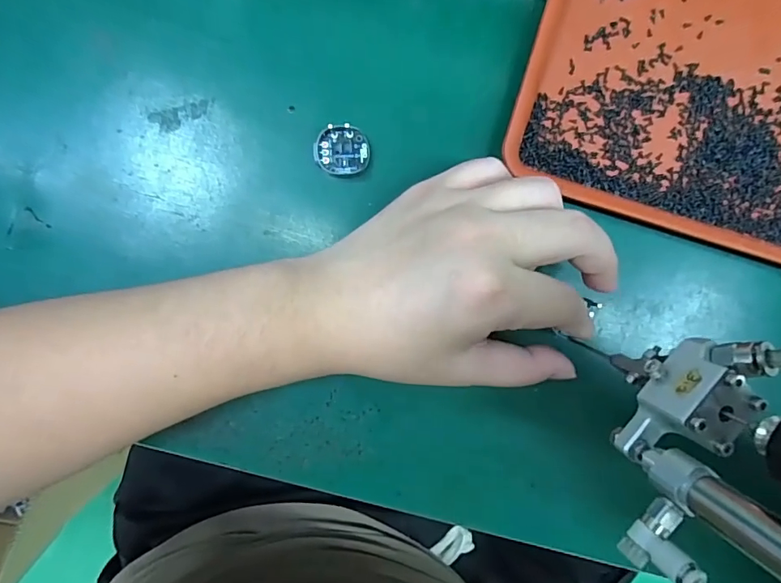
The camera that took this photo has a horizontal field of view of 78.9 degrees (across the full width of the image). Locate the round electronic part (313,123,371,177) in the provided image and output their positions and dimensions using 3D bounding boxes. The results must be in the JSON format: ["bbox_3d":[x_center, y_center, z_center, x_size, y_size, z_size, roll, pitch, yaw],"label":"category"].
[{"bbox_3d":[-0.025,-0.074,0.251,0.029,0.011,0.025,-2,96,-2],"label":"round electronic part"}]

